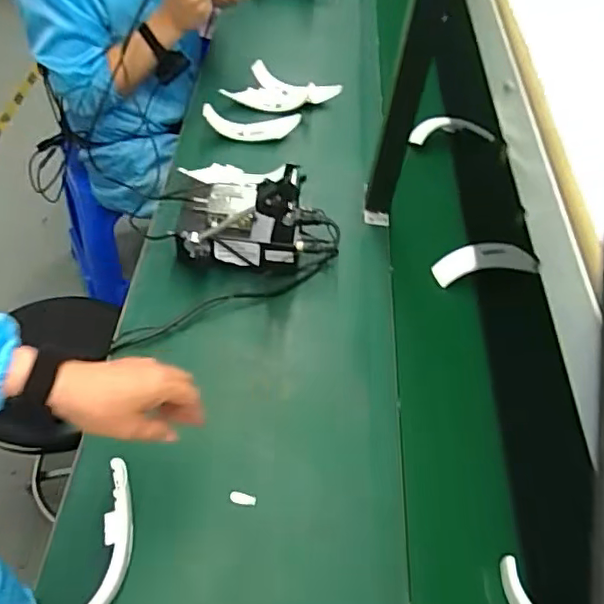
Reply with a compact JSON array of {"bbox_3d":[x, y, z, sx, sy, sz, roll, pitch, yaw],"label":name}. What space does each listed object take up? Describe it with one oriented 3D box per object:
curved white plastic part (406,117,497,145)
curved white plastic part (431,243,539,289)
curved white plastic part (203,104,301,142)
[{"bbox_3d":[0.305,-0.344,1.132,0.188,0.052,0.024,-4,52,-10],"label":"curved white plastic part"},{"bbox_3d":[0.285,-0.063,0.892,0.155,0.034,0.049,-8,51,7],"label":"curved white plastic part"},{"bbox_3d":[-0.091,-0.334,1.059,0.177,0.061,0.035,-3,52,-9],"label":"curved white plastic part"}]

